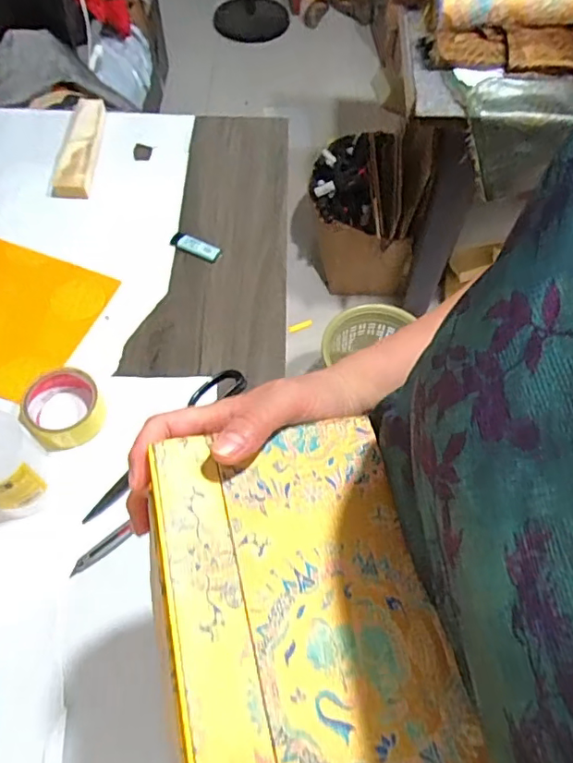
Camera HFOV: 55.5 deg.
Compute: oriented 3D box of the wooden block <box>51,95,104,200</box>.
[{"bbox_3d":[-0.335,-0.397,0.901,0.049,0.041,0.207,1,59,-1],"label":"wooden block"}]

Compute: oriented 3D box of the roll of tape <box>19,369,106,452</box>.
[{"bbox_3d":[-0.265,0.032,0.648,0.086,0.047,0.086,1,59,-1],"label":"roll of tape"}]

